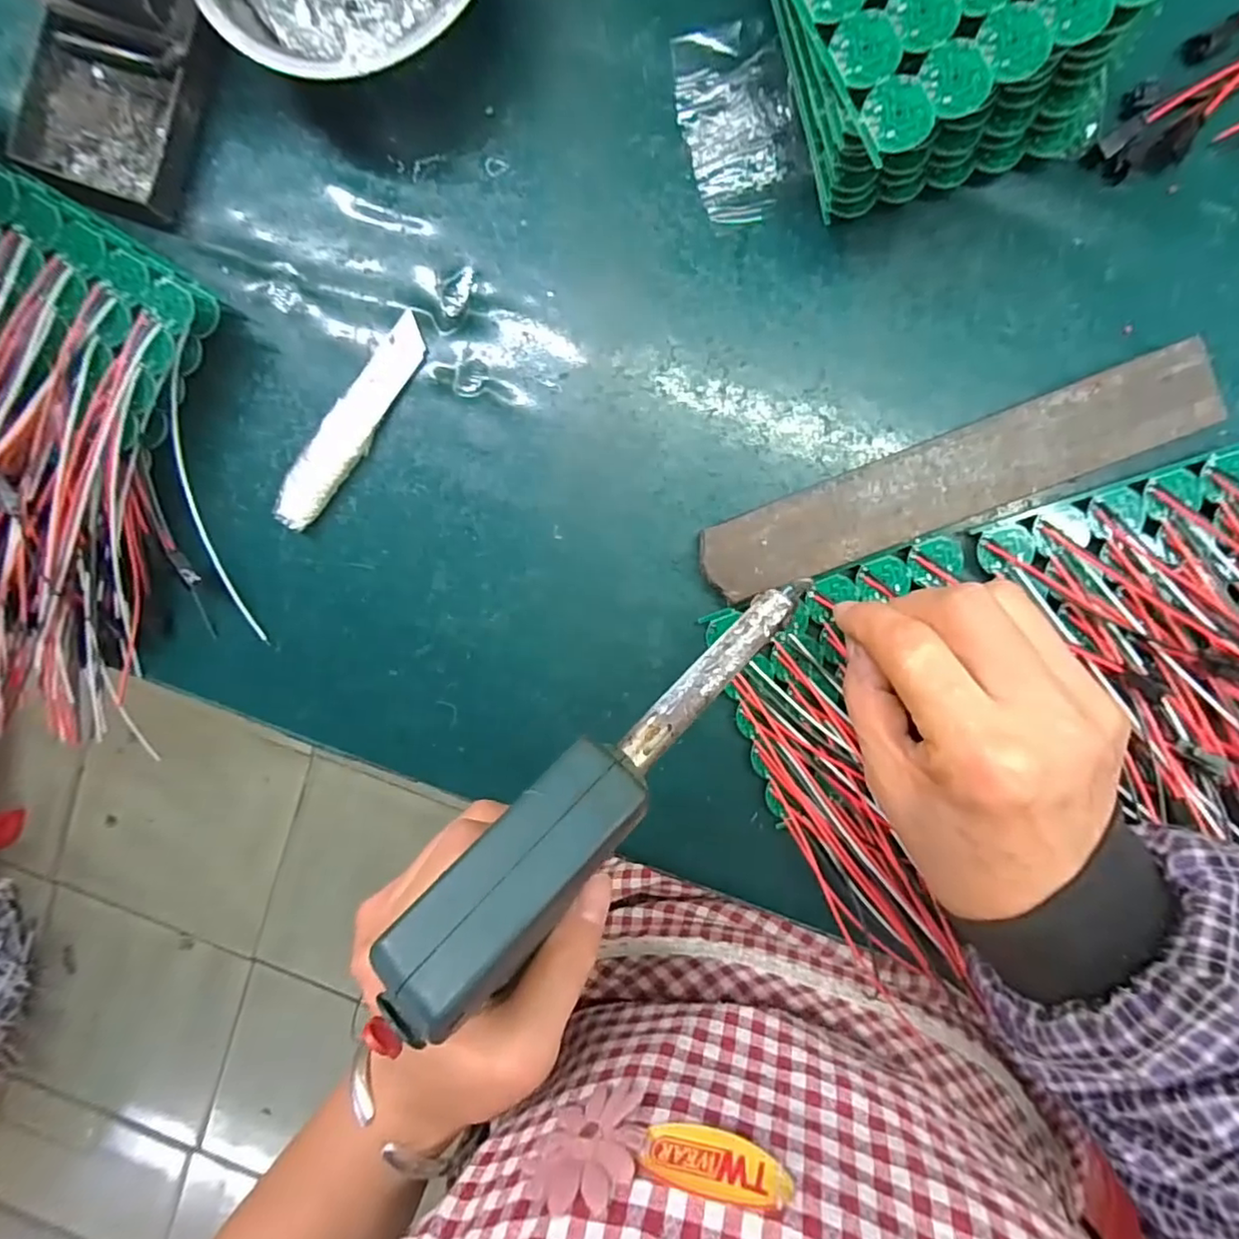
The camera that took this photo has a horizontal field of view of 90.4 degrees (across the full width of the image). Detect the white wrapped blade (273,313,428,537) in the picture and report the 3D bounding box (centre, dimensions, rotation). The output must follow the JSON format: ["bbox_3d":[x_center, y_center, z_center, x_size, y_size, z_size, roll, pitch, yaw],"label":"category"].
[{"bbox_3d":[-0.118,-0.086,0.272,0.021,0.008,0.103,38,97,1],"label":"white wrapped blade"}]

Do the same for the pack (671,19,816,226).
[{"bbox_3d":[0.048,-0.203,0.248,0.043,0.009,0.075,-18,93,6],"label":"pack"}]

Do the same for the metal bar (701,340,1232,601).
[{"bbox_3d":[0.130,-0.055,0.250,0.197,0.016,0.034,-20,93,6],"label":"metal bar"}]

